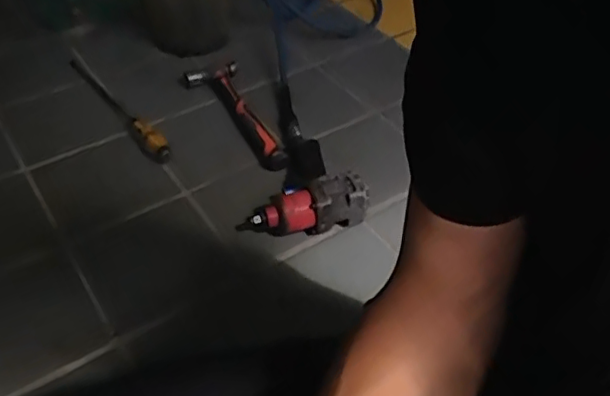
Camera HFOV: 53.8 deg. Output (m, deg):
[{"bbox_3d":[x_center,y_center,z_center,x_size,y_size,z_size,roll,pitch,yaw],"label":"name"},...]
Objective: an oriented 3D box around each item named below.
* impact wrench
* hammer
[{"bbox_3d":[-0.010,-0.035,1.013,0.200,0.069,0.212,-2,45,-6],"label":"impact wrench"},{"bbox_3d":[-0.143,-0.171,1.158,0.113,0.043,0.340,-14,47,-17],"label":"hammer"}]

